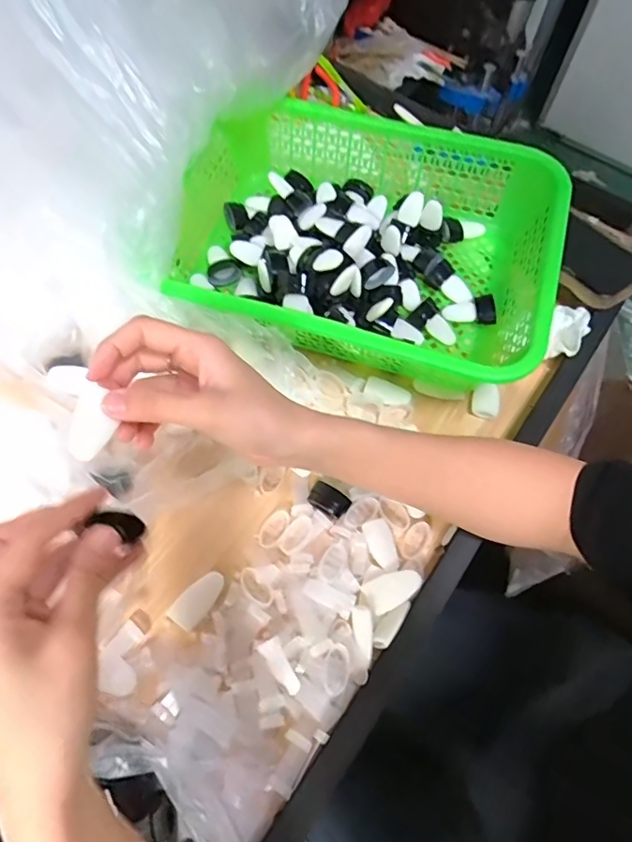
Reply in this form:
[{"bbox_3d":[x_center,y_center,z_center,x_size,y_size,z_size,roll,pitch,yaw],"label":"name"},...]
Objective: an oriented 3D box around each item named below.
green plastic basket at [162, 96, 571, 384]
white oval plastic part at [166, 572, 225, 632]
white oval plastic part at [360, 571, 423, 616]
[{"bbox_3d":[0.039,-0.170,0.505,0.342,0.088,0.263,18,64,6],"label":"green plastic basket"},{"bbox_3d":[-0.088,0.133,0.393,0.023,0.005,0.045,35,67,14],"label":"white oval plastic part"},{"bbox_3d":[0.058,0.127,0.399,0.044,0.010,0.024,-25,67,-14],"label":"white oval plastic part"}]

